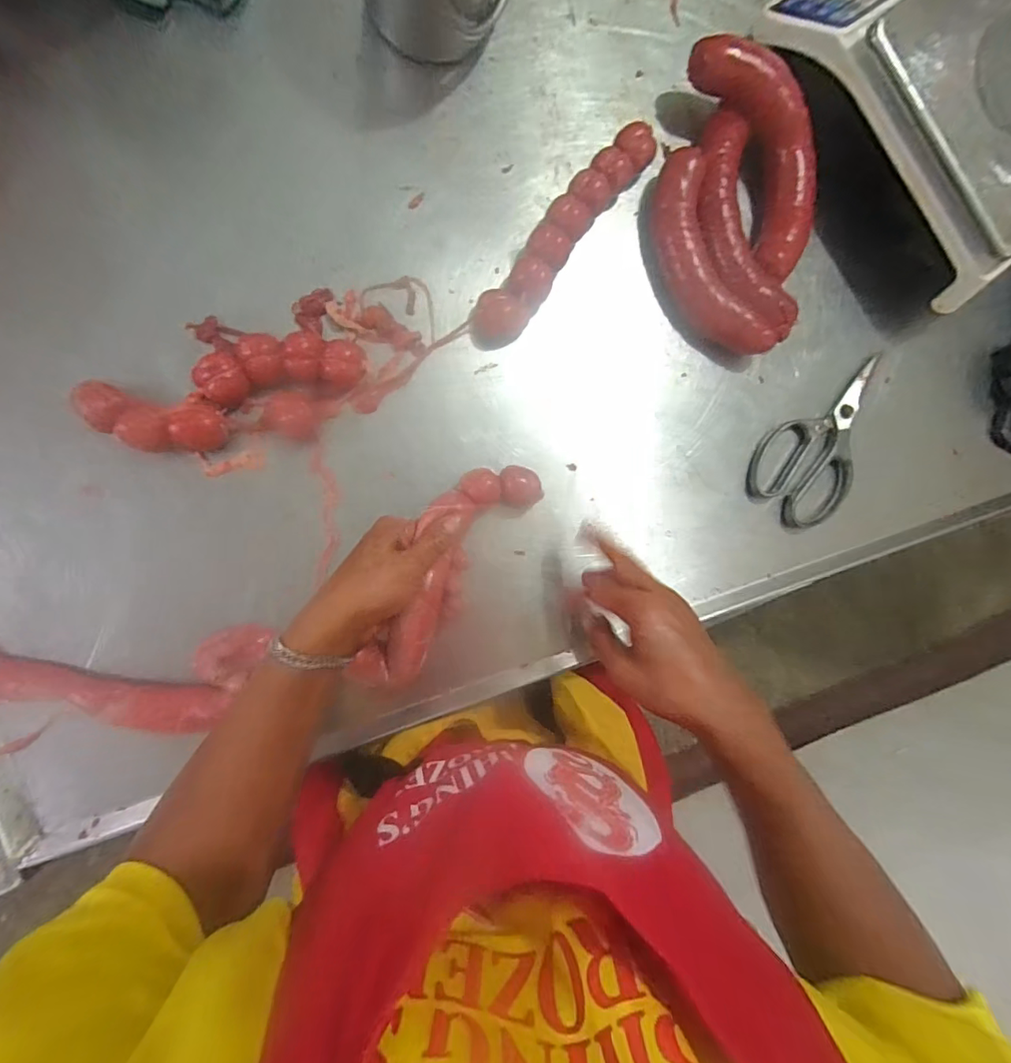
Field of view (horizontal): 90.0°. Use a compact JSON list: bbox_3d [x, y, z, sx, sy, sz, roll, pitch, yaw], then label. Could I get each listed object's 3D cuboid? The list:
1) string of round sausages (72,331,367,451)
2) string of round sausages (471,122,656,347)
[{"bbox_3d":[-0.215,-0.106,0.406,0.201,0.031,0.074,-19,93,-9],"label":"string of round sausages"},{"bbox_3d":[0.050,-0.264,0.453,0.042,0.034,0.234,37,84,-8],"label":"string of round sausages"}]

